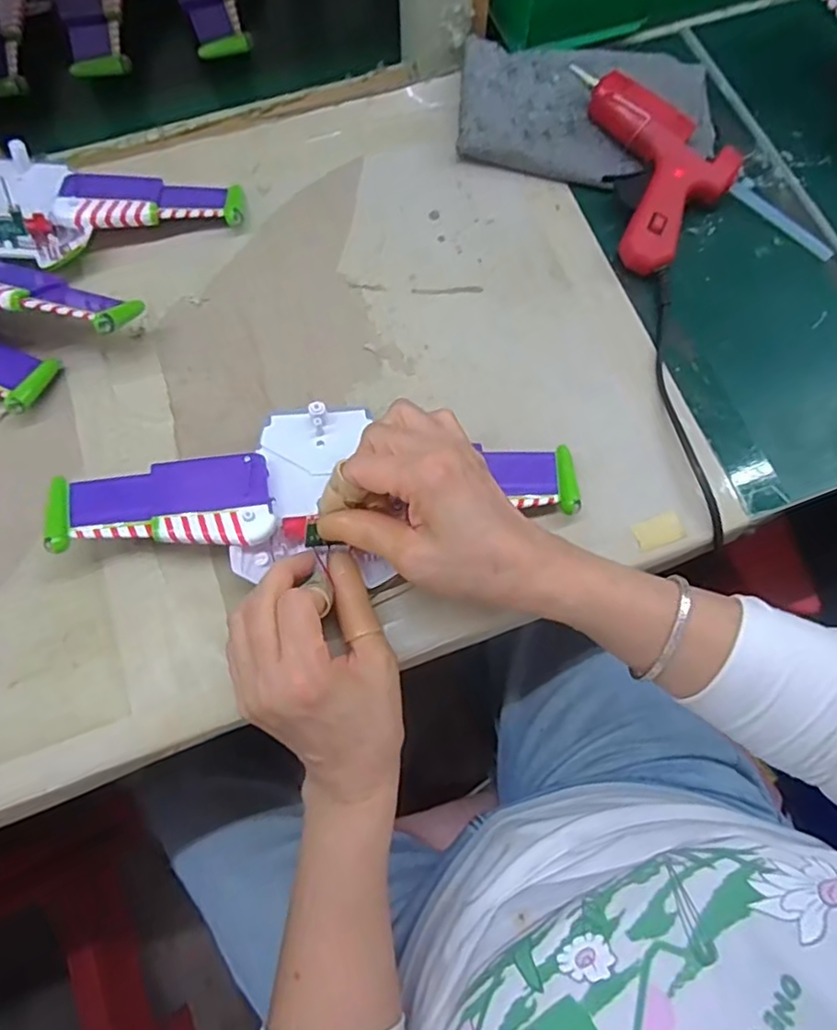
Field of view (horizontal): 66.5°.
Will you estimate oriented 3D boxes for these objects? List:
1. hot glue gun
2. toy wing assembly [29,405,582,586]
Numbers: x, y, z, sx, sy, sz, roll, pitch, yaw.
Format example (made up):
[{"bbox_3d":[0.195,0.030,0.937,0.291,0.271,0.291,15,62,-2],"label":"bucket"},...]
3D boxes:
[{"bbox_3d":[0.150,-0.243,0.451,0.123,0.045,0.114,37,74,12],"label":"hot glue gun"},{"bbox_3d":[-0.056,-0.015,0.371,0.293,0.022,0.101,-5,70,-8],"label":"toy wing assembly"}]

